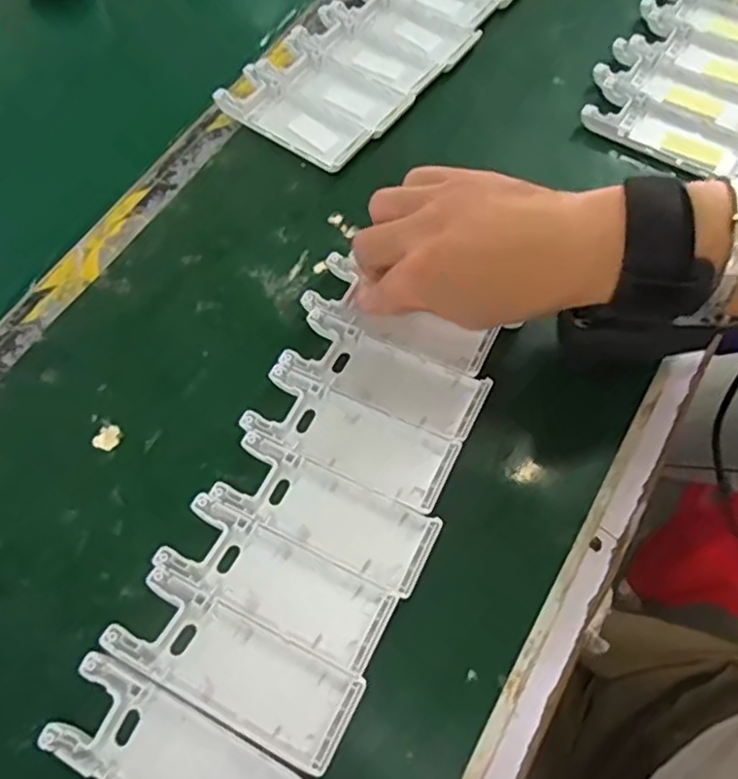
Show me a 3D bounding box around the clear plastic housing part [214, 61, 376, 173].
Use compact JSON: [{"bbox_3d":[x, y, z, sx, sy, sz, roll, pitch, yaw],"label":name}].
[{"bbox_3d":[-0.049,-0.173,0.422,0.100,0.012,0.040,31,69,17],"label":"clear plastic housing part"}]

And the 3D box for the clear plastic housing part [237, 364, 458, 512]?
[{"bbox_3d":[-0.009,0.024,0.328,0.102,0.010,0.039,22,67,14],"label":"clear plastic housing part"}]

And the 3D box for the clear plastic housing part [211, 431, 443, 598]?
[{"bbox_3d":[-0.020,0.057,0.312,0.102,0.010,0.039,24,67,14],"label":"clear plastic housing part"}]

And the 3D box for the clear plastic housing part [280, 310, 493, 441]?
[{"bbox_3d":[0.009,-0.007,0.342,0.102,0.010,0.038,23,67,14],"label":"clear plastic housing part"}]

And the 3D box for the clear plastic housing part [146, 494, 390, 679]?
[{"bbox_3d":[-0.040,0.085,0.295,0.102,0.012,0.039,23,67,14],"label":"clear plastic housing part"}]

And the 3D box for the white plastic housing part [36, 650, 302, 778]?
[{"bbox_3d":[-0.074,0.145,0.256,0.103,0.015,0.040,20,66,14],"label":"white plastic housing part"}]

